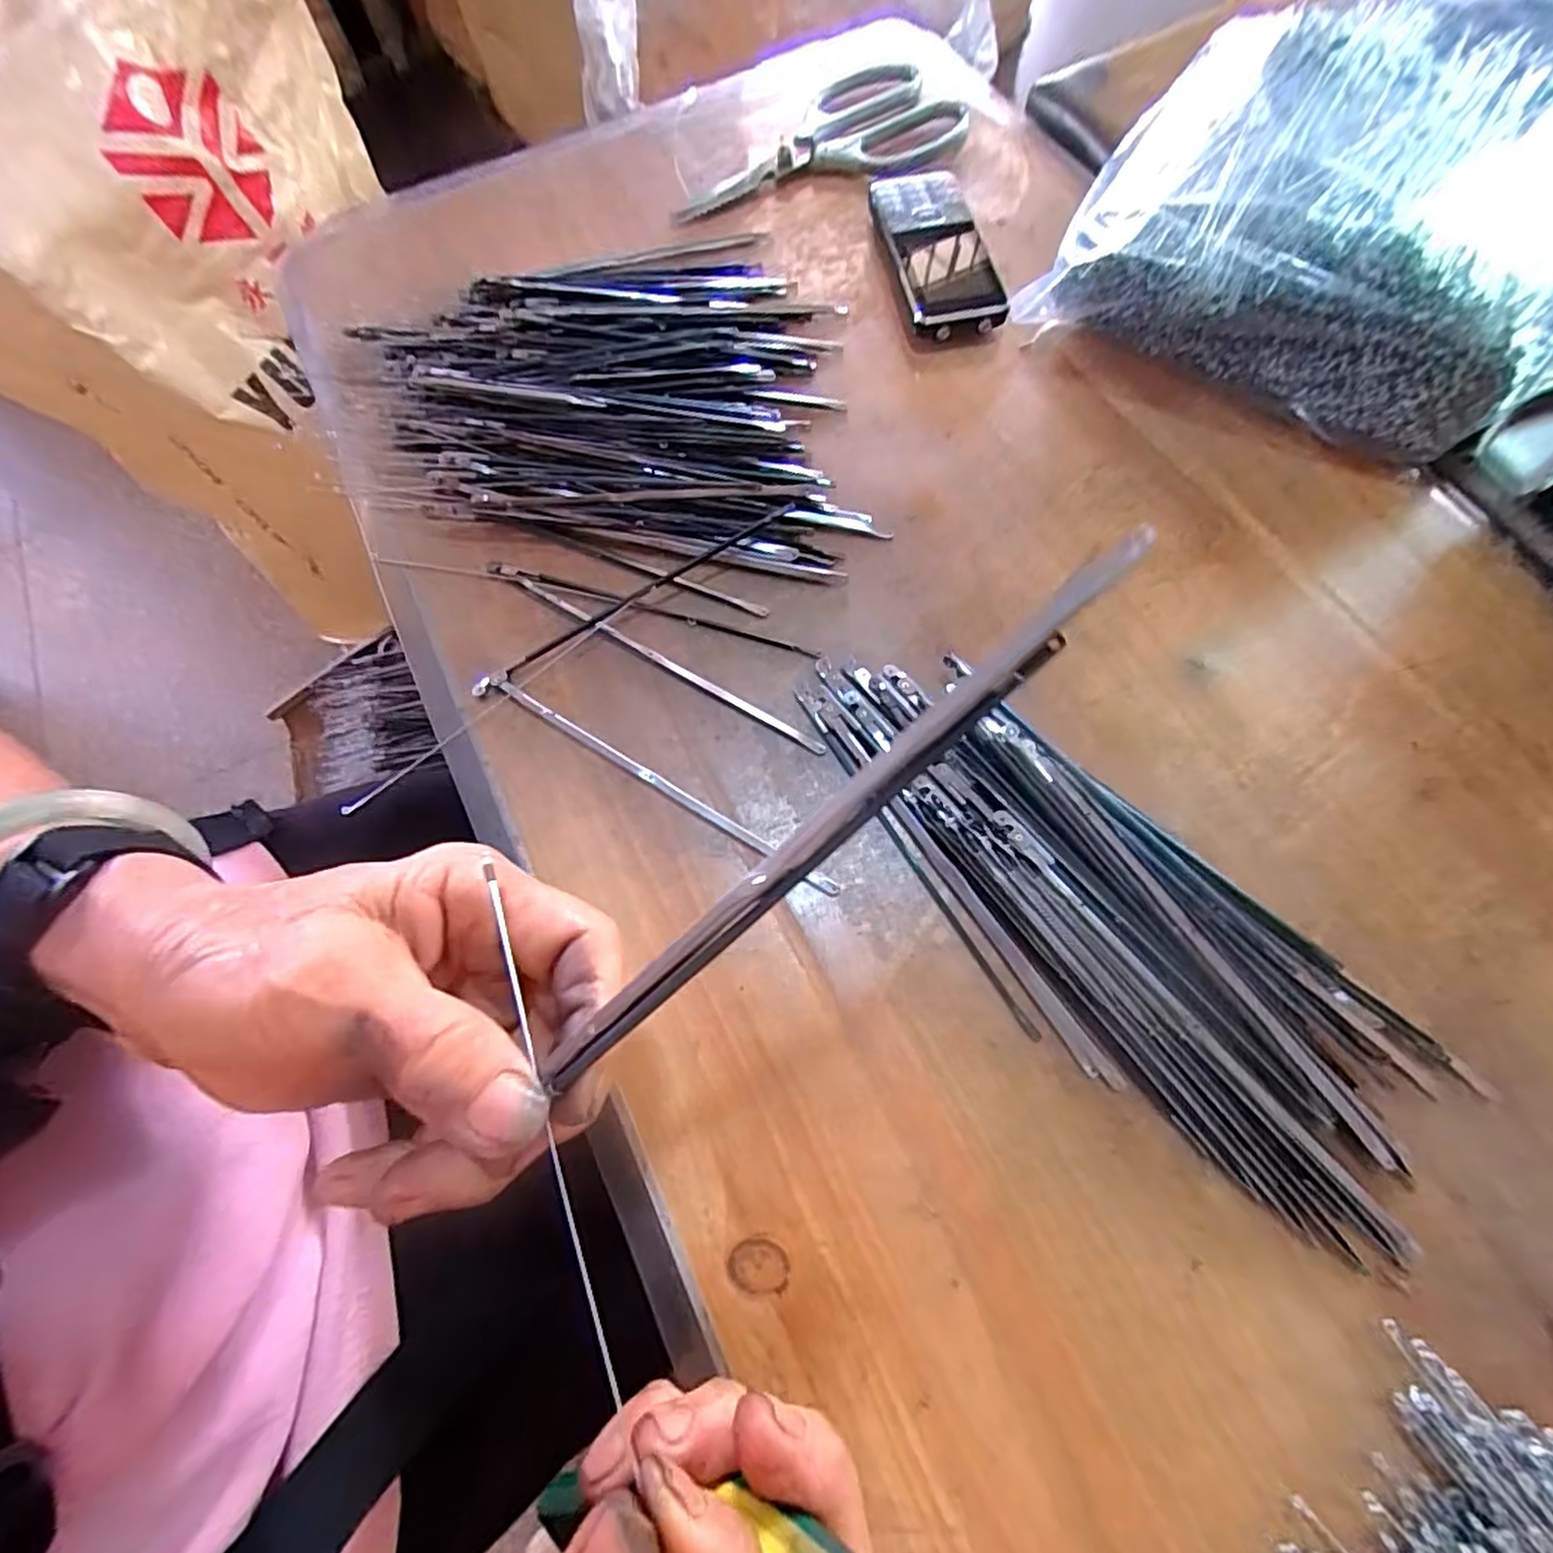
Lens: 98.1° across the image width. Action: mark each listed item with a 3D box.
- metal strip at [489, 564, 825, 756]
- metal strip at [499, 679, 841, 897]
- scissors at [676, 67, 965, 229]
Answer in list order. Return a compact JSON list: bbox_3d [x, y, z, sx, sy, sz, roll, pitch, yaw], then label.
[{"bbox_3d":[-0.060,-0.058,0.312,0.186,0.005,0.007,30,74,13],"label":"metal strip"},{"bbox_3d":[-0.050,0.003,0.290,0.175,0.007,0.006,31,74,13],"label":"metal strip"},{"bbox_3d":[0.021,-0.396,0.426,0.189,0.014,0.090,-30,71,-8],"label":"scissors"}]

